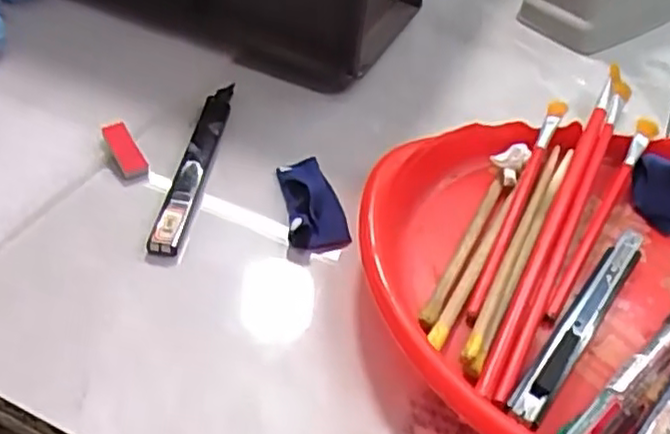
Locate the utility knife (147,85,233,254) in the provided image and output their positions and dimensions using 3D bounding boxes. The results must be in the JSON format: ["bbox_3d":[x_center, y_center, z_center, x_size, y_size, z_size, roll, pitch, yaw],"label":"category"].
[{"bbox_3d":[-0.075,-0.032,0.384,0.019,0.013,0.138,7,45,0],"label":"utility knife"}]

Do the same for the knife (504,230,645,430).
[{"bbox_3d":[0.115,0.042,0.321,0.016,0.010,0.132,31,50,22],"label":"knife"}]

